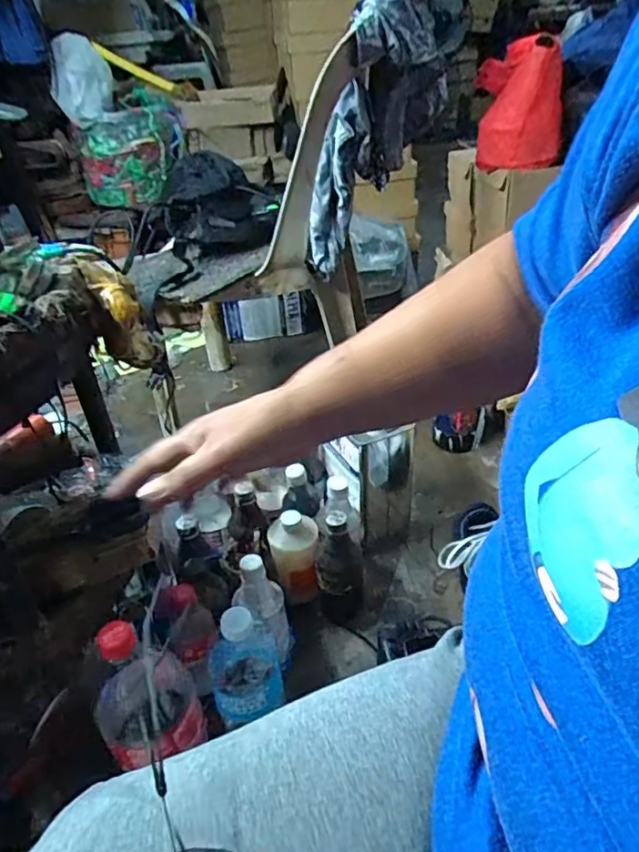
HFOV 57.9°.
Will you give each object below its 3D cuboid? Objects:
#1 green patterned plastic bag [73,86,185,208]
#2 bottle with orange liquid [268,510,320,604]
[{"bbox_3d":[-0.559,-0.826,1.727,0.295,0.280,0.160,-13,35,-12],"label":"green patterned plastic bag"},{"bbox_3d":[-0.036,0.194,0.860,0.069,0.136,0.072,-7,34,-4],"label":"bottle with orange liquid"}]

